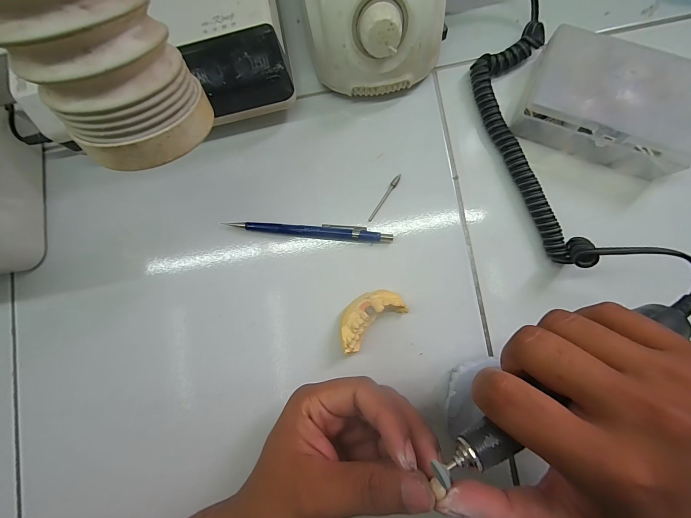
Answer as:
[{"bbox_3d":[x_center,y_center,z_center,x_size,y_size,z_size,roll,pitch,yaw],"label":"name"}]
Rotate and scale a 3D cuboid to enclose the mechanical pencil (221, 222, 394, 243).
[{"bbox_3d":[-0.030,-0.024,0.240,0.135,0.009,0.011,5,85,7],"label":"mechanical pencil"}]

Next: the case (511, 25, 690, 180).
[{"bbox_3d":[0.196,-0.111,0.213,0.125,0.036,0.075,23,87,8],"label":"case"}]

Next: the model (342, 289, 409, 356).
[{"bbox_3d":[0.017,0.044,0.223,0.055,0.024,0.030,-40,82,1],"label":"model"}]

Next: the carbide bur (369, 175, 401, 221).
[{"bbox_3d":[0.032,-0.051,0.240,0.005,0.004,0.045,36,89,8],"label":"carbide bur"}]

